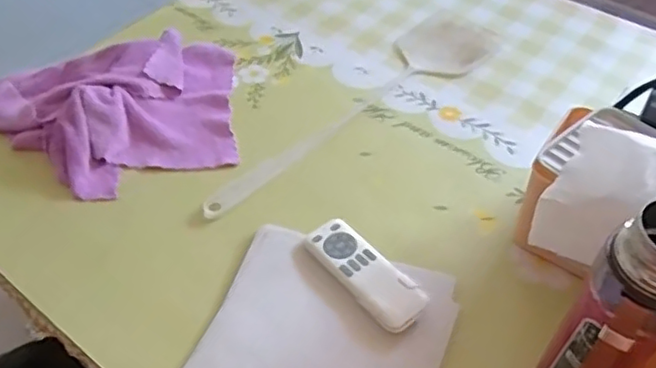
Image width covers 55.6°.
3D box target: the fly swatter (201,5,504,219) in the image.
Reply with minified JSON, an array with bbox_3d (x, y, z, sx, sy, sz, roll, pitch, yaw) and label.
[{"bbox_3d":[0.038,-0.101,0.726,0.455,0.018,0.107,-34,55,-31],"label":"fly swatter"}]

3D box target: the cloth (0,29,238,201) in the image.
[{"bbox_3d":[-0.242,-0.084,0.687,0.304,0.045,0.209,-15,47,-16],"label":"cloth"}]

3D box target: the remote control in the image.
[{"bbox_3d":[0.032,0.078,0.555,0.049,0.012,0.123,-31,54,-24],"label":"remote control"}]

